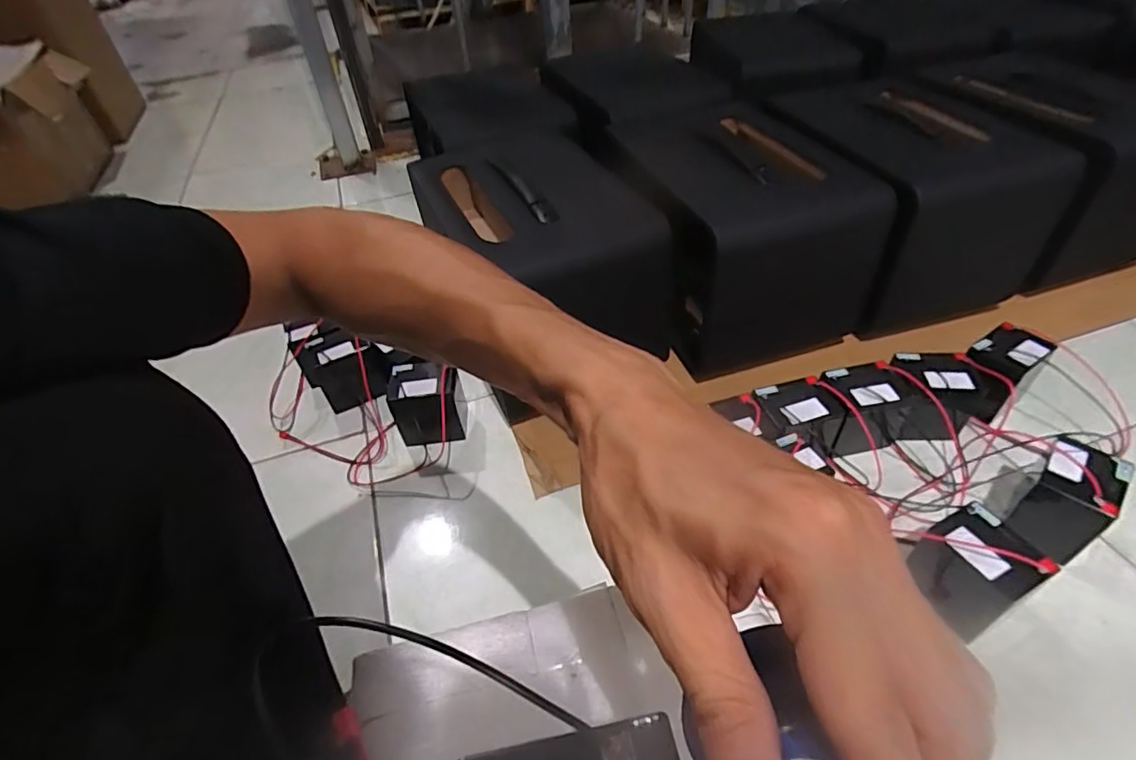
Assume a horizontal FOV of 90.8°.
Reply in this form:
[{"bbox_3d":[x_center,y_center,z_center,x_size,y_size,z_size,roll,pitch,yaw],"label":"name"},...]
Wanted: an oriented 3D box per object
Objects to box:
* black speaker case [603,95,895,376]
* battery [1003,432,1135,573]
[{"bbox_3d":[0.263,-0.268,0.932,0.305,0.236,0.439,-5,44,1],"label":"black speaker case"},{"bbox_3d":[0.550,0.136,0.624,0.096,0.104,0.074,-36,50,-27],"label":"battery"}]

